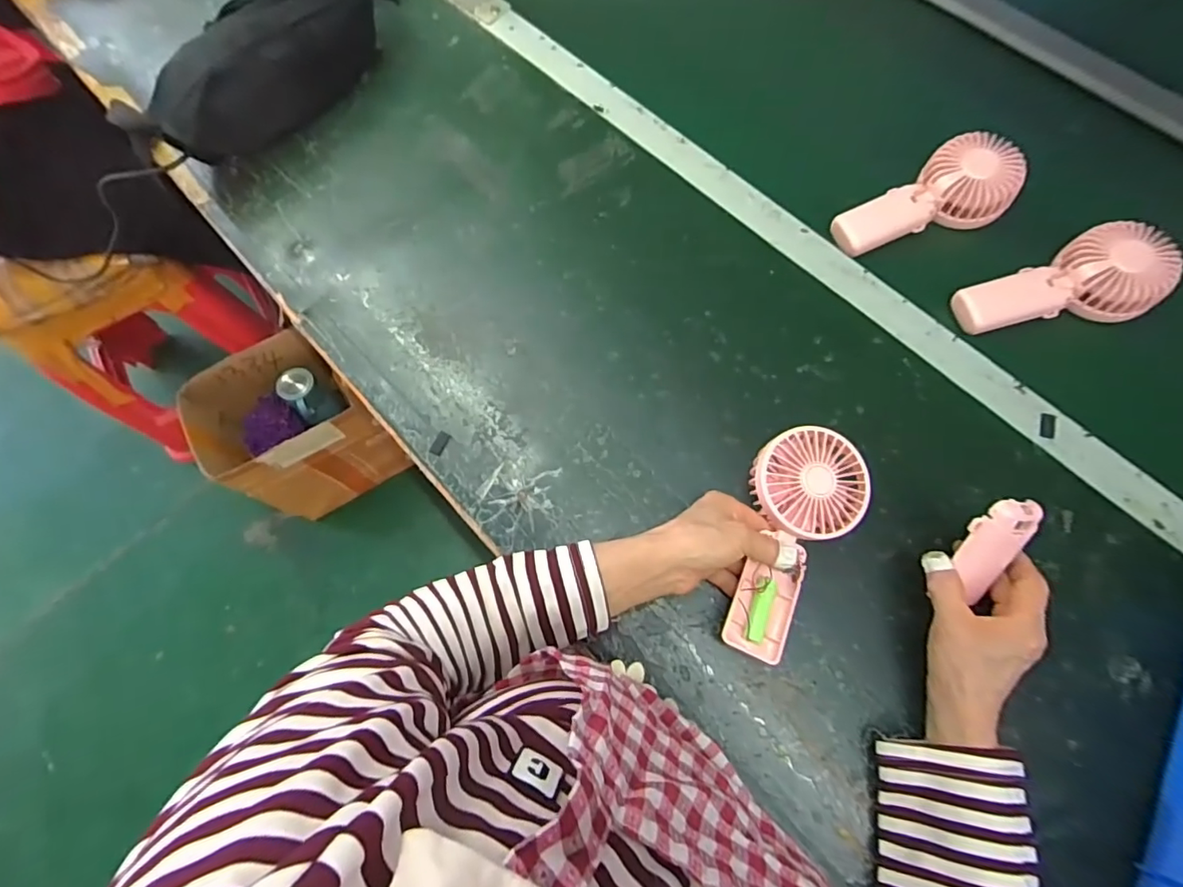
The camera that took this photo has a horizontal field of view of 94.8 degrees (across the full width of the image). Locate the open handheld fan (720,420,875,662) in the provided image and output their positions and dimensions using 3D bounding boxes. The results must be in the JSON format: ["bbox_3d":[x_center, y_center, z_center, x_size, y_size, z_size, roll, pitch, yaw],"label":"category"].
[{"bbox_3d":[0.156,0.076,0.432,0.086,0.033,0.183,23,82,9],"label":"open handheld fan"}]

